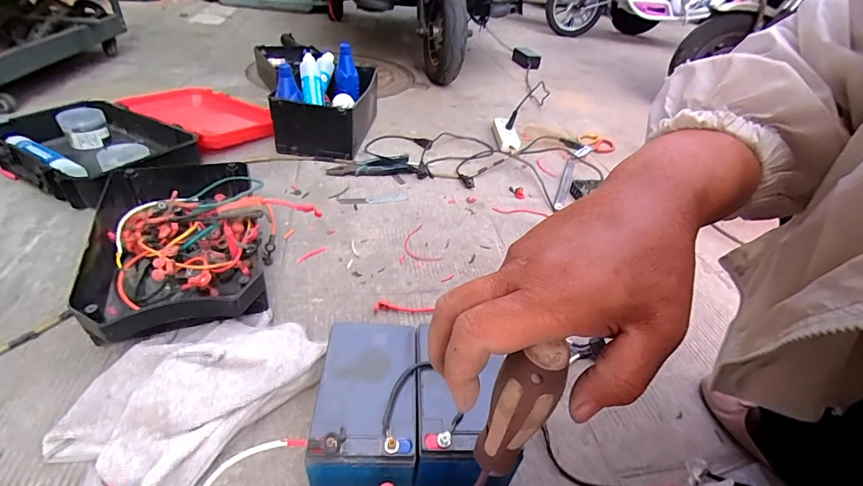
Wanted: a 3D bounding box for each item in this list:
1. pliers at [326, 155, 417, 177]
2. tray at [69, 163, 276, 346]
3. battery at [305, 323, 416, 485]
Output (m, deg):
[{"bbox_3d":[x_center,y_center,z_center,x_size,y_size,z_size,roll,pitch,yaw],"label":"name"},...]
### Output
[{"bbox_3d":[-0.140,-0.177,0.935,0.194,0.026,0.052,-5,39,-15],"label":"pliers"},{"bbox_3d":[-0.384,-0.004,0.630,0.248,0.105,0.364,-12,42,-23],"label":"tray"},{"bbox_3d":[-0.068,0.182,0.442,0.100,0.111,0.154,3,38,-4],"label":"battery"}]

